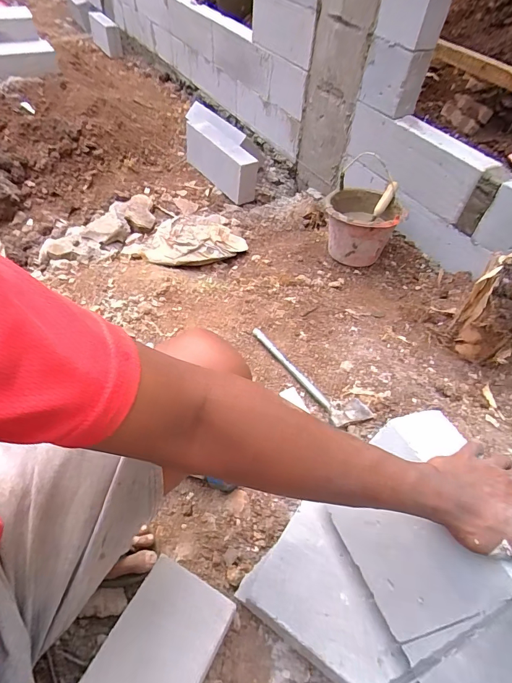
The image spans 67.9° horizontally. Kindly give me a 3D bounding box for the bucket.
[{"bbox_3d":[0.380,-0.430,1.382,0.250,0.236,0.269,2,51,-2],"label":"bucket"}]

